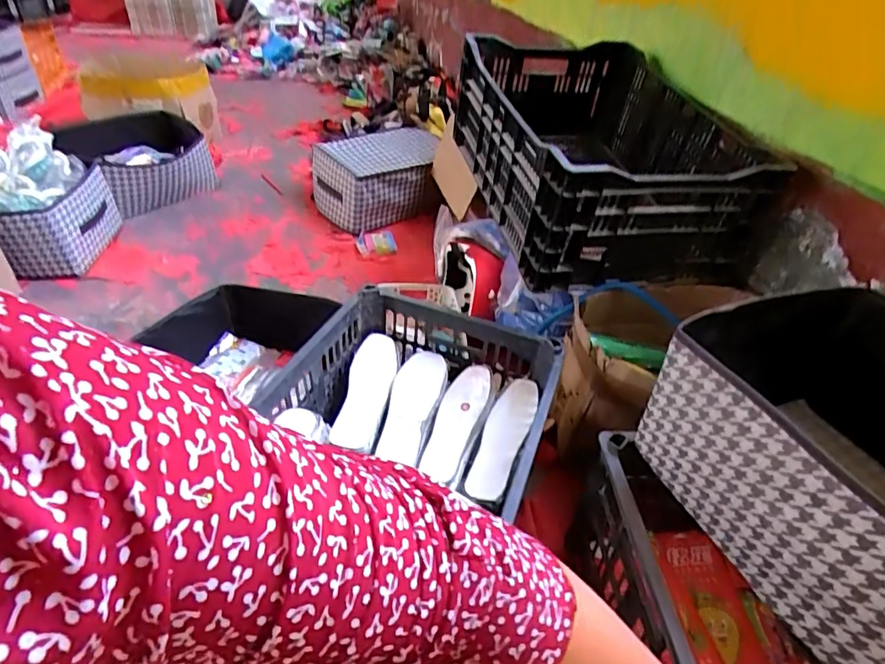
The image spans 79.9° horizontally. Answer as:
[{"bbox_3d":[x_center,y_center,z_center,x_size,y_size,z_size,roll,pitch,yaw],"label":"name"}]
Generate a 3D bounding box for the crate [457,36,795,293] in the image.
[{"bbox_3d":[0.282,-0.356,1.032,0.410,0.252,0.590,-6,40,-12],"label":"crate"}]

